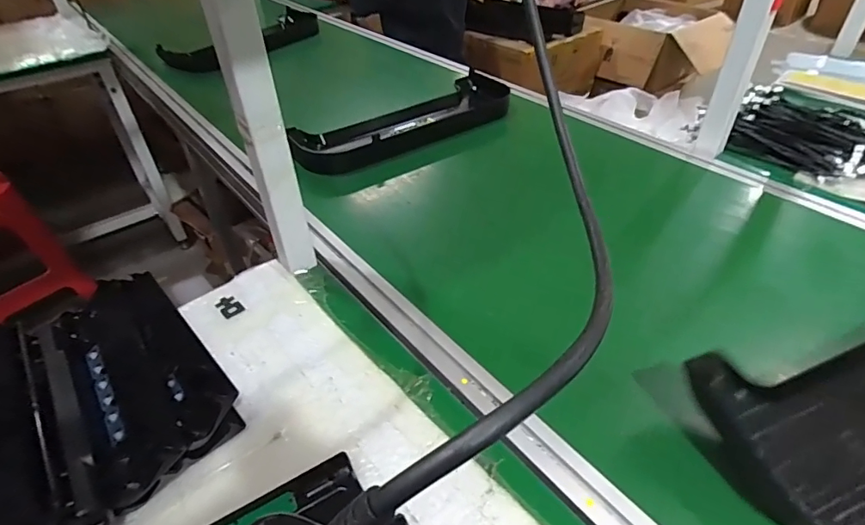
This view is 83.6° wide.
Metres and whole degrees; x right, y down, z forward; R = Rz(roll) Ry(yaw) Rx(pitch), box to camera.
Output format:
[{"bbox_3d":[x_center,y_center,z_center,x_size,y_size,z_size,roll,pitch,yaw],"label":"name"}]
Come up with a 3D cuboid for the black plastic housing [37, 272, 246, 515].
[{"bbox_3d":[-0.295,0.112,0.486,0.131,0.053,0.260,-29,47,-28],"label":"black plastic housing"}]

